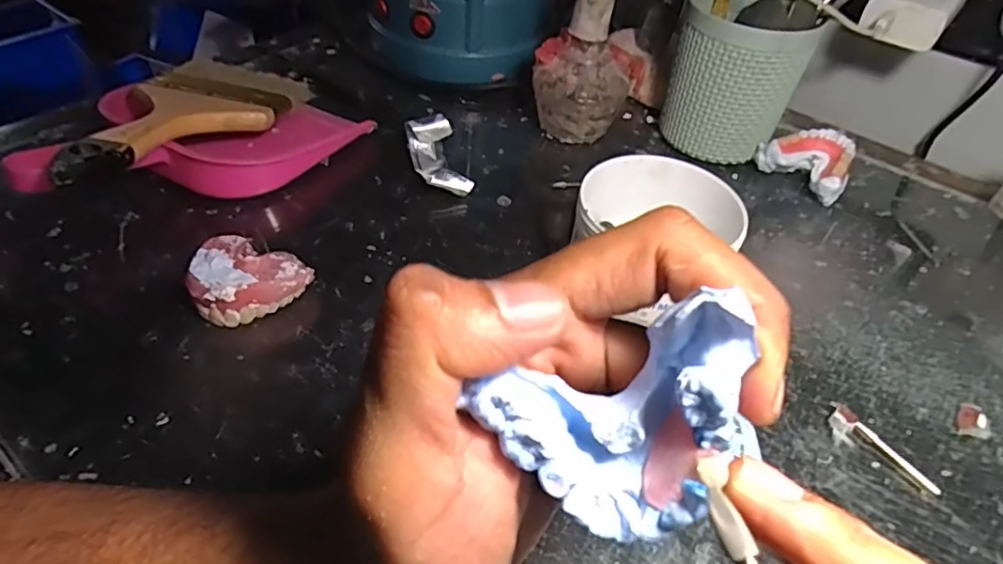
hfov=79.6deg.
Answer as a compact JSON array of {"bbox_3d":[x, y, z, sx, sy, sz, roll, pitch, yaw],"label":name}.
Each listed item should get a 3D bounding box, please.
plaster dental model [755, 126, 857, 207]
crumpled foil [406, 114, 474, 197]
[{"bbox_3d":[0.236,-0.090,0.460,0.054,0.035,0.065,-31,56,-31],"label":"plaster dental model"},{"bbox_3d":[-0.045,-0.088,0.430,0.032,0.027,0.072,-10,47,-16],"label":"crumpled foil"}]

